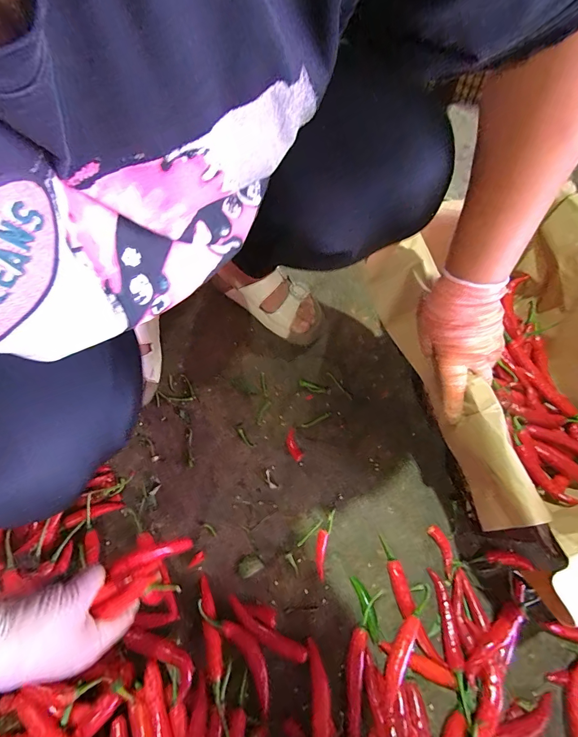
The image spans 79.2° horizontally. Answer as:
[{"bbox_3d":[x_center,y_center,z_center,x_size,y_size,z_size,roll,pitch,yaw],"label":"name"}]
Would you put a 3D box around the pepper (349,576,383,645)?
[{"bbox_3d":[0.102,0.317,0.462,0.019,0.011,0.074,-12,61,-6],"label":"pepper"}]

